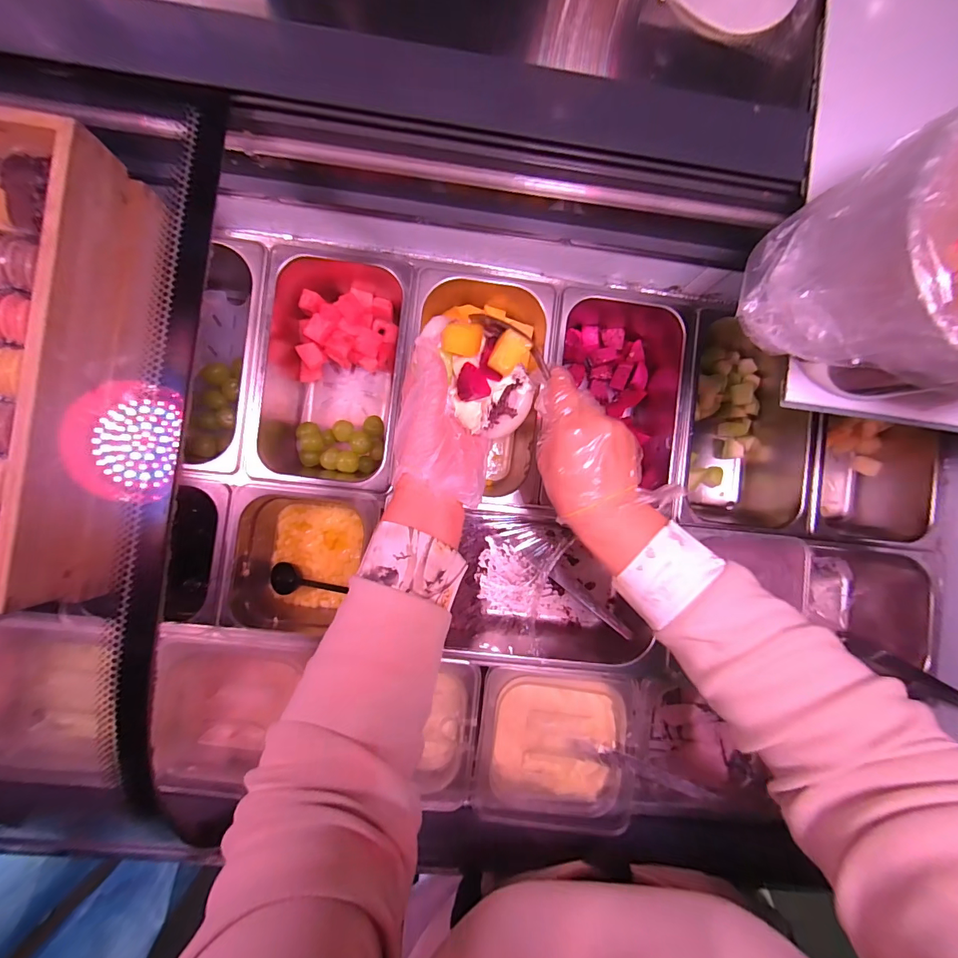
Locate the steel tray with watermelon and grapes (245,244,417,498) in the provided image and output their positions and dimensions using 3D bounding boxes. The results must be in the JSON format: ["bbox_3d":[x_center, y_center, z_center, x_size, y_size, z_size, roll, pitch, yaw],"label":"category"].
[{"bbox_3d":[-0.169,-0.128,0.519,0.165,0.099,0.275,7,88,-5],"label":"steel tray with watermelon and grapes"}]

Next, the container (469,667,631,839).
[{"bbox_3d":[0.083,0.298,0.494,0.172,0.085,0.160,7,88,-5],"label":"container"}]

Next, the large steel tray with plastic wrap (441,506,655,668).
[{"bbox_3d":[0.098,0.135,0.527,0.256,0.100,0.167,8,88,-5],"label":"large steel tray with plastic wrap"}]

